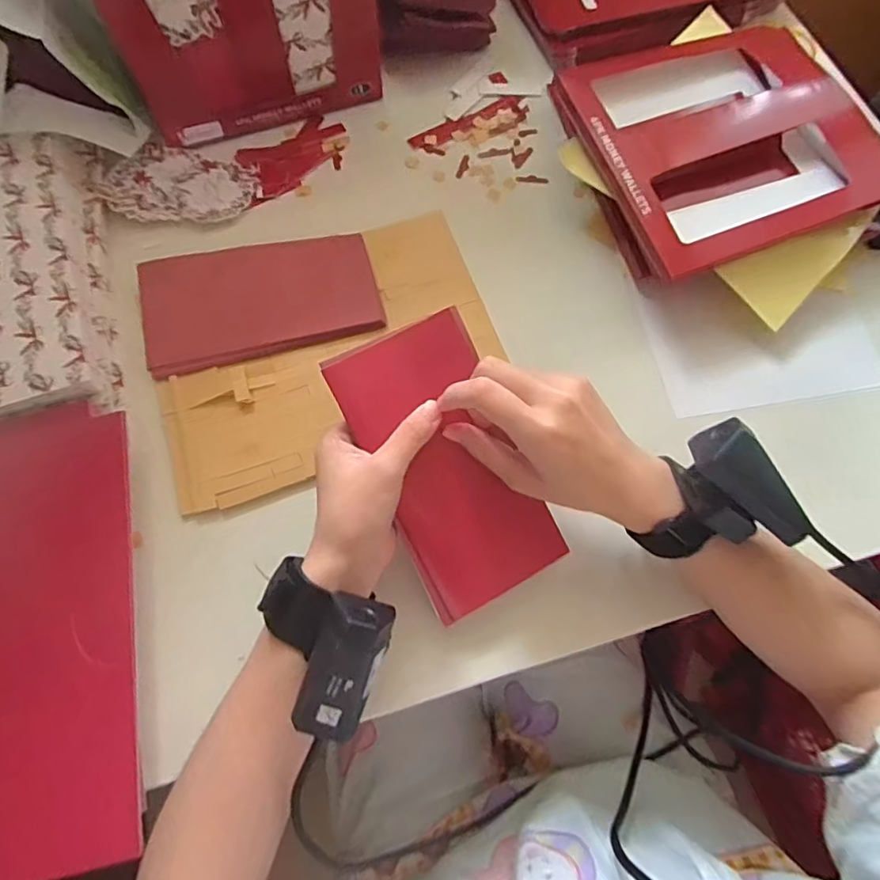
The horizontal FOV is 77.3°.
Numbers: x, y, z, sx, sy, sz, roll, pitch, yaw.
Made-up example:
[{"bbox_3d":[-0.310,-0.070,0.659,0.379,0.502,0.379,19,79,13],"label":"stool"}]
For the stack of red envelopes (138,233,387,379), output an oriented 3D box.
[{"bbox_3d":[-0.140,-0.113,0.432,0.177,0.016,0.093,-15,69,-6],"label":"stack of red envelopes"}]

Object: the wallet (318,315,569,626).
[{"bbox_3d":[0.007,0.017,0.338,0.089,0.010,0.176,-26,99,-10],"label":"wallet"}]

